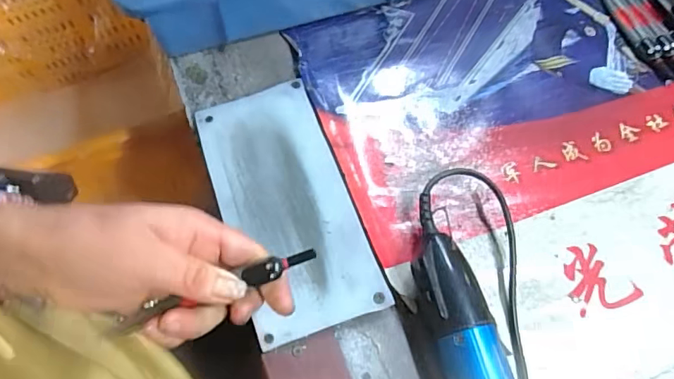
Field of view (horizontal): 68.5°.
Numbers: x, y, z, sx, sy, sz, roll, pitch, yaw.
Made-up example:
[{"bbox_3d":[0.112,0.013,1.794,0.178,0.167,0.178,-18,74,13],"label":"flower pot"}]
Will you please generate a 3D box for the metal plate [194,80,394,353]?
[{"bbox_3d":[-0.038,0.008,0.368,0.092,0.006,0.197,-18,67,-11],"label":"metal plate"}]

